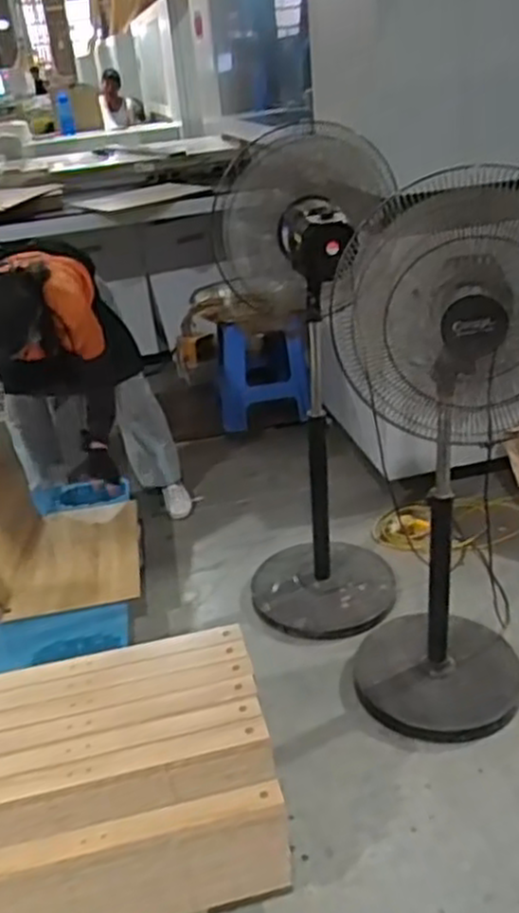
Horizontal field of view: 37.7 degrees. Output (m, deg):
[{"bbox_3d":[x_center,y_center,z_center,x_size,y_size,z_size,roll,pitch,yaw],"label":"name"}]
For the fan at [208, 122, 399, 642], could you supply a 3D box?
[{"bbox_3d":[0.147,-0.143,1.985,0.409,1.146,0.543,-7,28,-2],"label":"fan"}]

